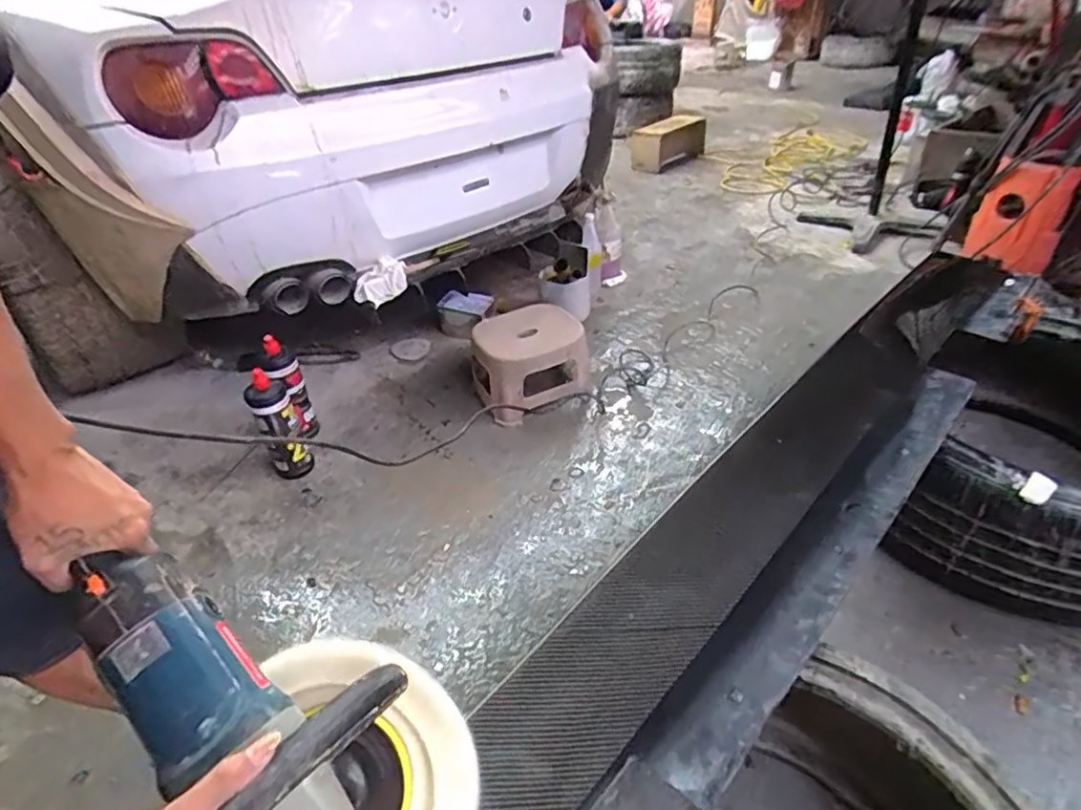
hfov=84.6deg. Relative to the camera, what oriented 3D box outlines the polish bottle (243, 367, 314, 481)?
[{"bbox_3d":[-0.559,0.051,1.274,0.087,0.256,0.090,-20,39,-21],"label":"polish bottle"}]

